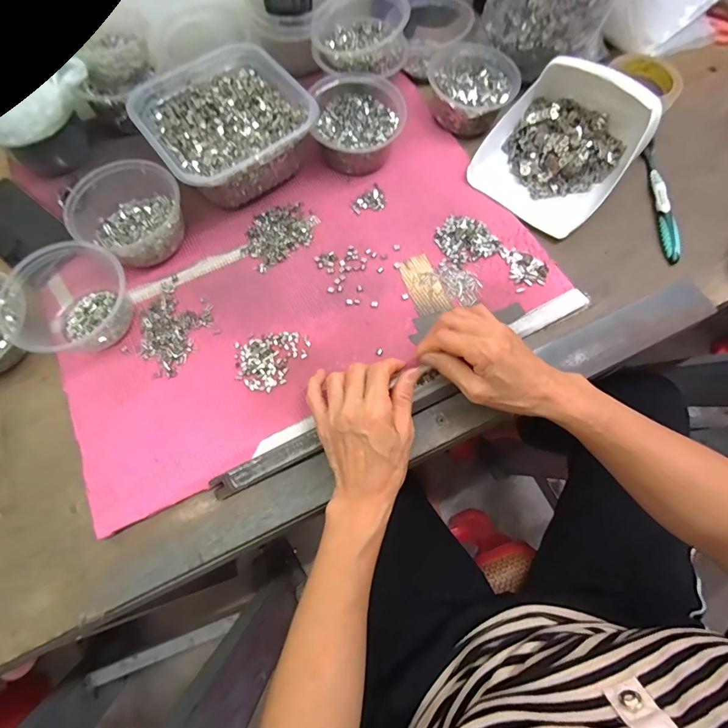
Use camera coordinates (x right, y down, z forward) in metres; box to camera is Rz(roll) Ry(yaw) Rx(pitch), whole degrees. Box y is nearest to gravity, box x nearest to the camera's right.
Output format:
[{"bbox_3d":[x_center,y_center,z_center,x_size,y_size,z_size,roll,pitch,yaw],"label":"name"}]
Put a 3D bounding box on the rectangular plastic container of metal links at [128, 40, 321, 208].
[{"bbox_3d":[-0.162,-0.275,0.486,0.165,0.073,0.177,-37,74,-13],"label":"rectangular plastic container of metal links"}]

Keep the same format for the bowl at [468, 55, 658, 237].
[{"bbox_3d":[0.230,-0.259,0.476,0.156,0.083,0.174,38,74,13],"label":"bowl"}]

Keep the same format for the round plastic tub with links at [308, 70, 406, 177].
[{"bbox_3d":[-0.007,-0.287,0.498,0.102,0.064,0.115,-4,70,-2],"label":"round plastic tub with links"}]

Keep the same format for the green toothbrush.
[{"bbox_3d":[0.353,-0.196,0.492,0.013,0.016,0.170,2,70,1],"label":"green toothbrush"}]

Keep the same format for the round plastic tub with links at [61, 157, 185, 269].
[{"bbox_3d":[-0.252,-0.162,0.454,0.108,0.058,0.103,0,70,0],"label":"round plastic tub with links"}]

